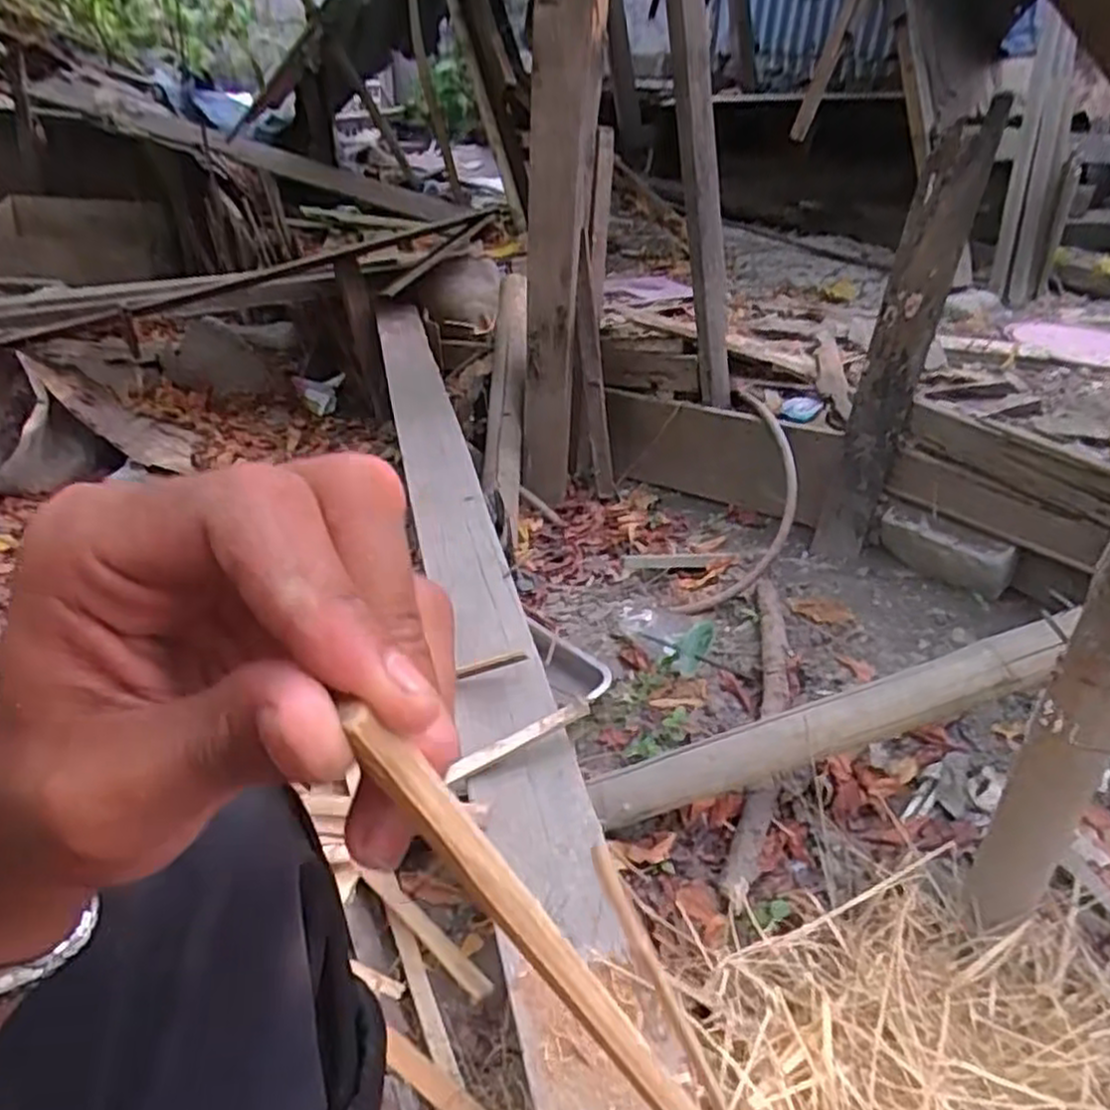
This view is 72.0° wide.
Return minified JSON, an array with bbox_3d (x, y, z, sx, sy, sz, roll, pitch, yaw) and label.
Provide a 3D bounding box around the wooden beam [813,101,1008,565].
[{"bbox_3d":[0.507,-0.281,1.148,0.089,0.641,0.045,19,31,23],"label":"wooden beam"}]

